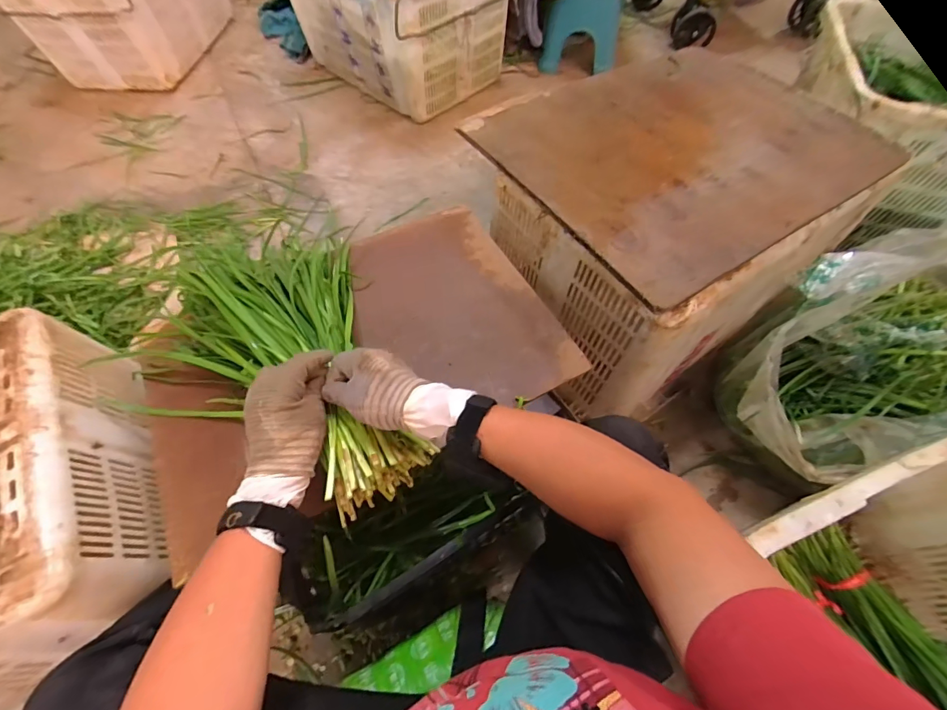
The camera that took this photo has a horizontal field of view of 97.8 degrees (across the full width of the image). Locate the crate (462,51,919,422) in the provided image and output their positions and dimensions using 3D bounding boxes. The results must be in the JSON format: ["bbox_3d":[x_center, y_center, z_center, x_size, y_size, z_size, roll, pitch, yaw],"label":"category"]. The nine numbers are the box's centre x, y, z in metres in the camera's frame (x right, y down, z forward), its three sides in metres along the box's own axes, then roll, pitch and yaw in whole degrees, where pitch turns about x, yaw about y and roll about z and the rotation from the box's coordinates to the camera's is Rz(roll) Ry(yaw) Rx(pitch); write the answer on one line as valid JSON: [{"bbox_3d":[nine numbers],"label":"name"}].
[{"bbox_3d":[0.327,-0.249,0.780,0.530,0.344,0.496,-32,64,-16],"label":"crate"}]

